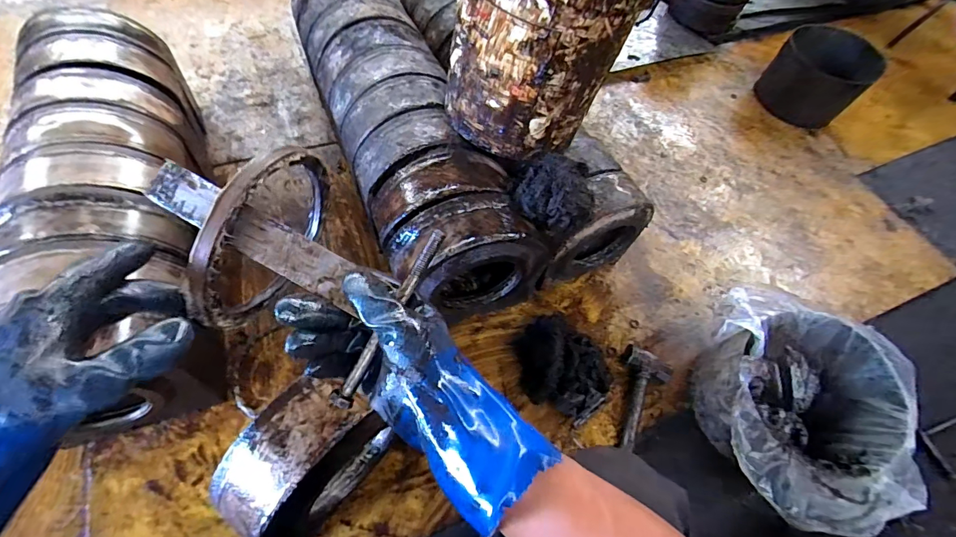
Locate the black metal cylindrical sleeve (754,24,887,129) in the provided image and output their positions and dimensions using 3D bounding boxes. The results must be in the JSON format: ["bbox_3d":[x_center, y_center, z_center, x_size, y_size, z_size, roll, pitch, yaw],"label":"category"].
[{"bbox_3d":[1.077,-0.619,1.350,0.267,0.225,0.217,36,63,17],"label":"black metal cylindrical sleeve"}]

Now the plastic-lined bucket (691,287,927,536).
[{"bbox_3d":[0.599,0.273,0.760,0.357,0.229,0.358,2,58,-3],"label":"plastic-lined bucket"}]

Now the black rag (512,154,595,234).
[{"bbox_3d":[0.139,-0.147,0.778,0.152,0.108,0.144,11,58,1],"label":"black rag"}]

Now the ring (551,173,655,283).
[{"bbox_3d":[0.237,-0.077,0.897,0.230,0.226,0.107,-22,63,-18],"label":"ring"}]

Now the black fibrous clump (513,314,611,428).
[{"bbox_3d":[0.173,0.191,0.853,0.201,0.090,0.176,27,60,12],"label":"black fibrous clump"}]

